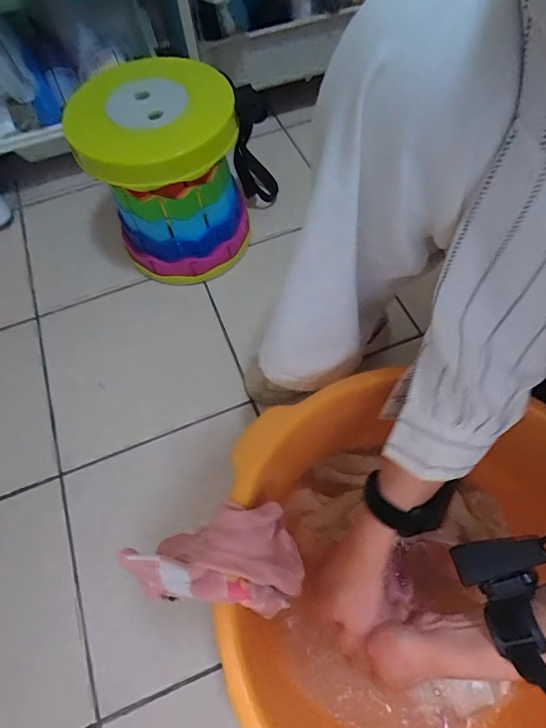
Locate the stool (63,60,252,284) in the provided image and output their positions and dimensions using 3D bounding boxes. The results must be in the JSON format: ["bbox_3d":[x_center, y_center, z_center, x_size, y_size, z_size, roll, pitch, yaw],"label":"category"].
[{"bbox_3d":[-0.163,-0.298,0.663,0.222,0.260,0.216,-17,62,-7],"label":"stool"}]

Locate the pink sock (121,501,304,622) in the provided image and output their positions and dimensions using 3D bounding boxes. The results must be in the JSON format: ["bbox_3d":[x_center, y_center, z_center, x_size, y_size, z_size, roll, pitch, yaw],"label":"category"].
[{"bbox_3d":[-0.049,0.167,0.355,0.144,0.101,0.079,2,62,4],"label":"pink sock"}]

